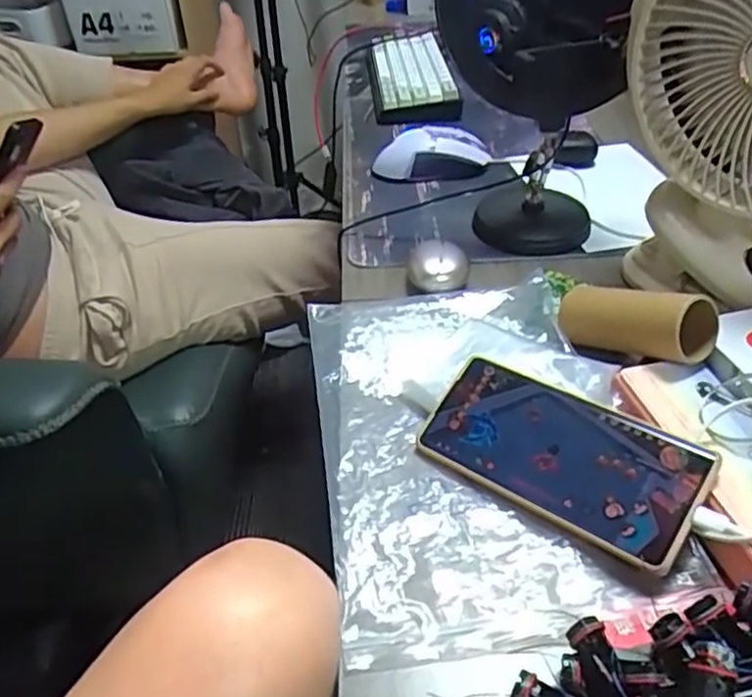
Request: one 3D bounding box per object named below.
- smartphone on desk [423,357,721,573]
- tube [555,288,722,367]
[{"bbox_3d":[0.105,0.060,0.410,0.162,0.006,0.077,23,71,34],"label":"smartphone on desk"},{"bbox_3d":[0.172,-0.022,0.475,0.104,0.049,0.044,9,37,42],"label":"tube"}]

